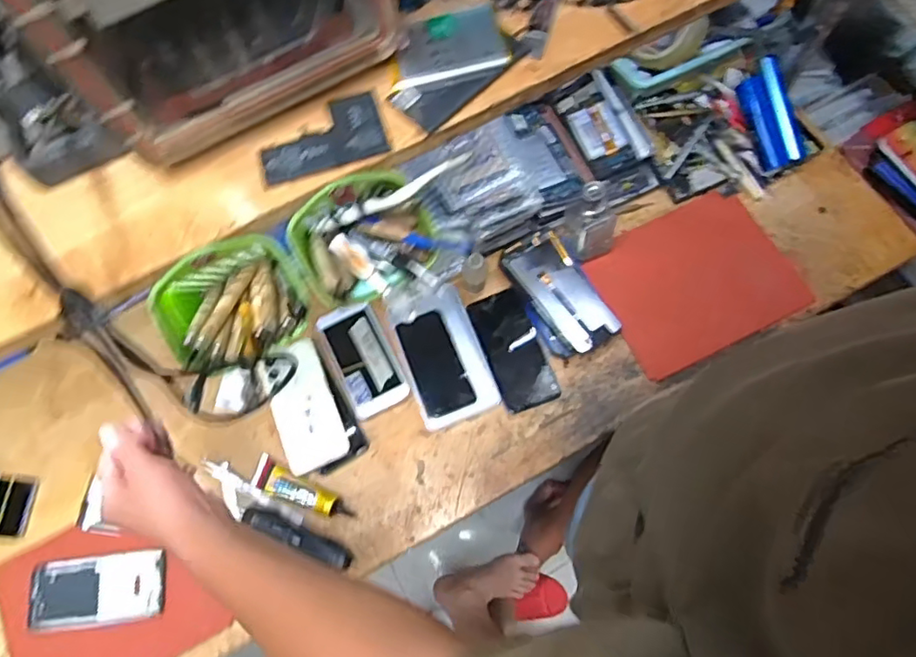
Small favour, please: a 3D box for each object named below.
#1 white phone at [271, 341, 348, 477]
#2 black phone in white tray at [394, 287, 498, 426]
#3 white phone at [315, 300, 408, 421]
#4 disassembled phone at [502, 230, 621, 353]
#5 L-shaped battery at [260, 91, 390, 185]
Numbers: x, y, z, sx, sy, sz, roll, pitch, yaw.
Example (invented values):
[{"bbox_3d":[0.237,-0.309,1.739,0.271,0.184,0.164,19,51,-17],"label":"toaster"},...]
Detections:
[{"bbox_3d":[-0.203,0.100,0.780,0.079,0.015,0.170,-21,72,-5],"label":"white phone"},{"bbox_3d":[-0.020,0.039,0.804,0.104,0.019,0.177,-22,71,3],"label":"black phone in white tray"},{"bbox_3d":[-0.129,0.040,0.803,0.074,0.011,0.154,-26,73,-6],"label":"white phone"},{"bbox_3d":[0.140,-0.054,0.808,0.091,0.011,0.180,-31,69,-20],"label":"disassembled phone"},{"bbox_3d":[-0.104,-0.146,0.450,0.093,0.007,0.054,-18,79,-4],"label":"L-shaped battery"}]

